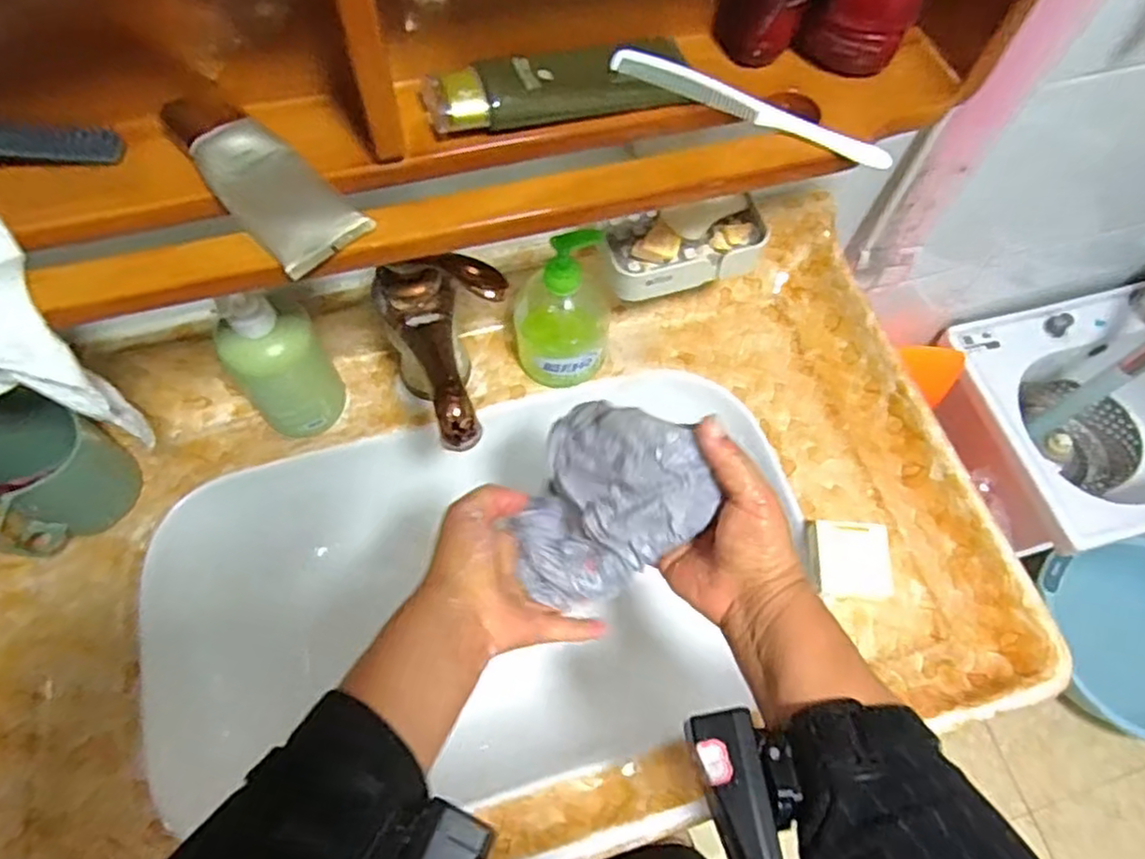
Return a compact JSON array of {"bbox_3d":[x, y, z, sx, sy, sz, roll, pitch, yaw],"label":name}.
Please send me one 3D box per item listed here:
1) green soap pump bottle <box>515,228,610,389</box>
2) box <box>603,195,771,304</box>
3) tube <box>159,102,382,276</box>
[{"bbox_3d":[-0.010,-0.100,0.609,0.084,0.156,0.070,2,64,-2],"label":"green soap pump bottle"},{"bbox_3d":[0.095,-0.156,0.591,0.137,0.035,0.073,-9,65,-7],"label":"box"},{"bbox_3d":[-0.174,-0.143,0.389,0.052,0.029,0.129,-40,72,-19],"label":"tube"}]

